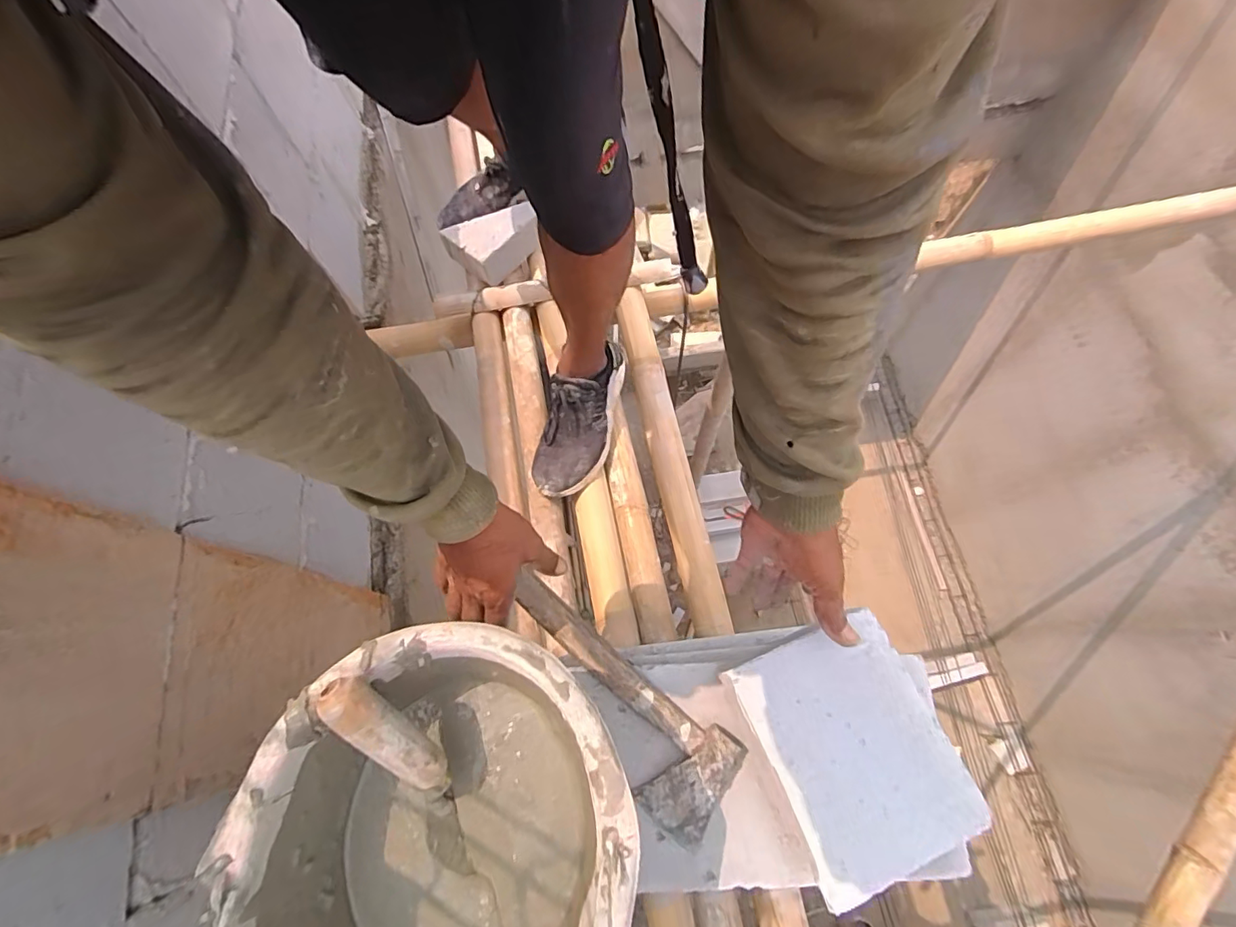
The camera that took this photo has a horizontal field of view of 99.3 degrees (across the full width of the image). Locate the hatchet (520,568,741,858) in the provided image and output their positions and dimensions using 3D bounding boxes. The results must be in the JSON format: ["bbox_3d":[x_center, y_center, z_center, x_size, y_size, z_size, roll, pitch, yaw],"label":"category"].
[{"bbox_3d":[0.001,0.231,0.543,0.103,0.024,0.293,-40,76,-13],"label":"hatchet"}]

